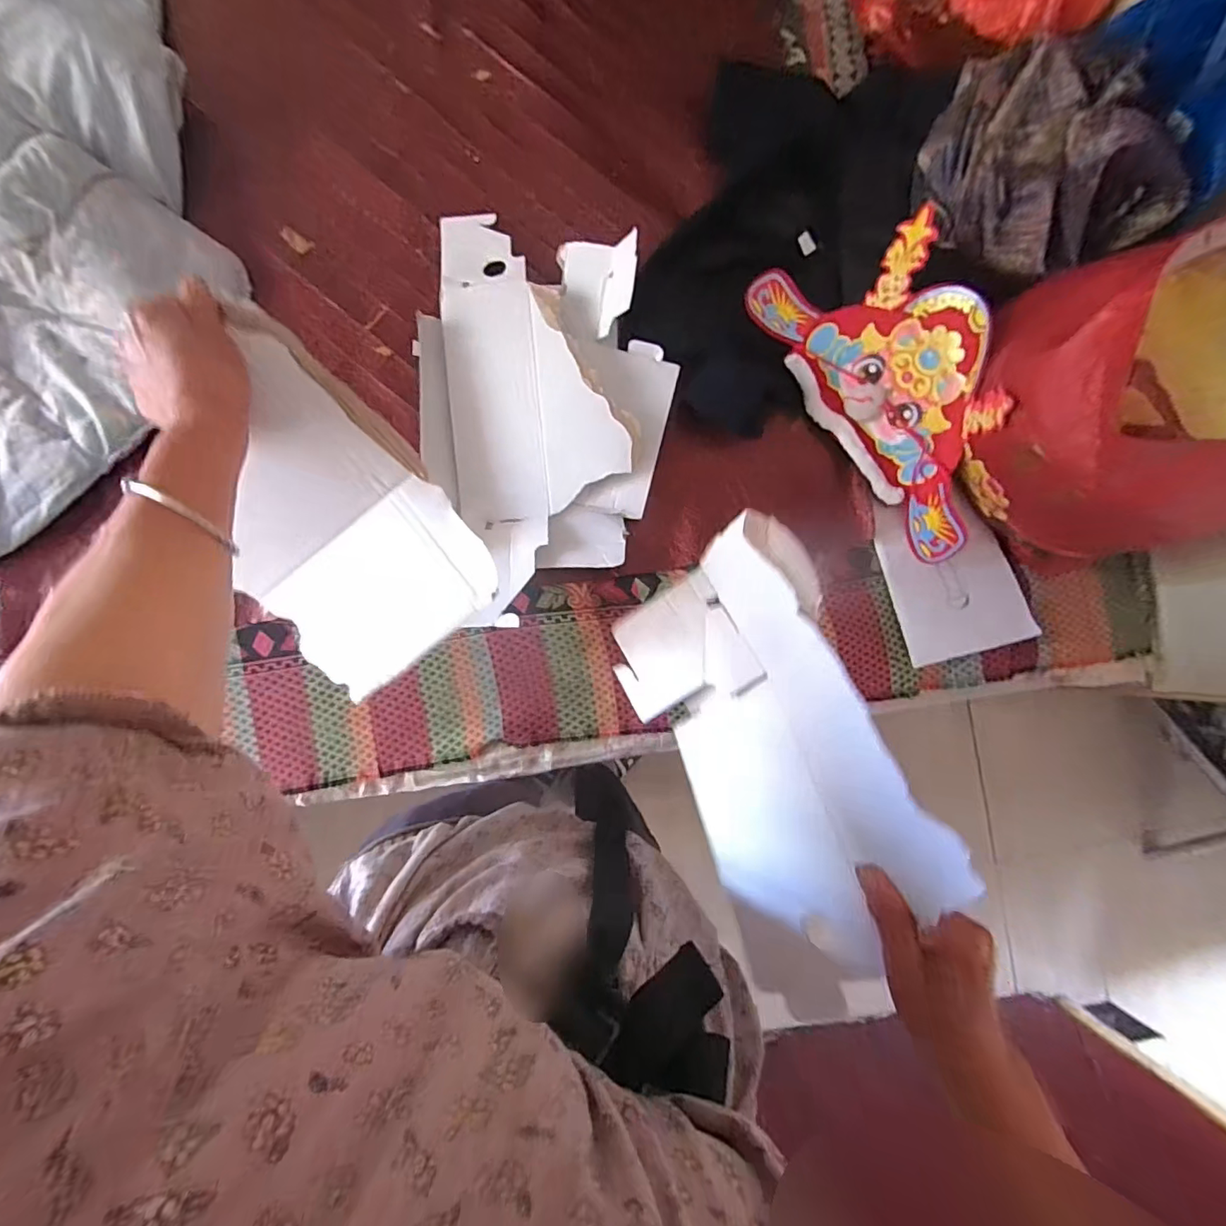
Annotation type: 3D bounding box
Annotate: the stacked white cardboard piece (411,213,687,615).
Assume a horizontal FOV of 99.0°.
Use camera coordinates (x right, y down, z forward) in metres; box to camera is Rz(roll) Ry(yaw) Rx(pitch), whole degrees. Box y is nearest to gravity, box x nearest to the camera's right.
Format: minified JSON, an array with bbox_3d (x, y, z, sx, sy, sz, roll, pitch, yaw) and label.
[{"bbox_3d":[-0.081,-0.275,0.676,0.316,0.062,0.537,-5,86,-5],"label":"stacked white cardboard piece"}]

